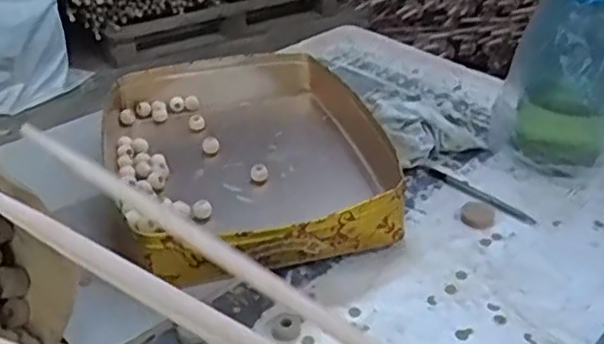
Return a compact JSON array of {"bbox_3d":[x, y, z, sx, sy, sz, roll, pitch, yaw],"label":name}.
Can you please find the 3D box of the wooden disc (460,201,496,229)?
[{"bbox_3d":[0.192,0.046,0.702,0.036,0.008,0.045,27,42,33],"label":"wooden disc"}]

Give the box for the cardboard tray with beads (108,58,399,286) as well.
[{"bbox_3d":[-0.066,-0.025,0.748,0.291,0.069,0.380,-10,35,-16],"label":"cardboard tray with beads"}]

